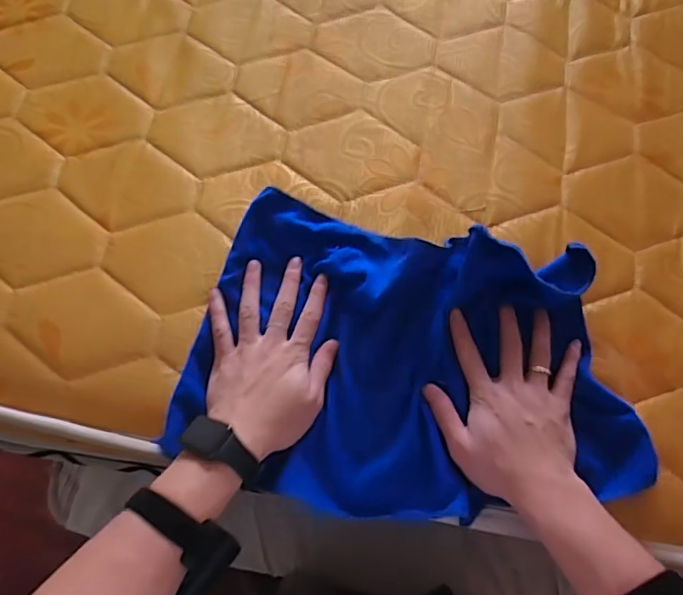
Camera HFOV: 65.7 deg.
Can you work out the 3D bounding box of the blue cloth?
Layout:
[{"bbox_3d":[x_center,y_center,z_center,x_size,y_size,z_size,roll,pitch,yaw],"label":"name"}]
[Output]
[{"bbox_3d":[0.067,0.058,0.481,0.412,0.055,0.271,10,70,3],"label":"blue cloth"}]

